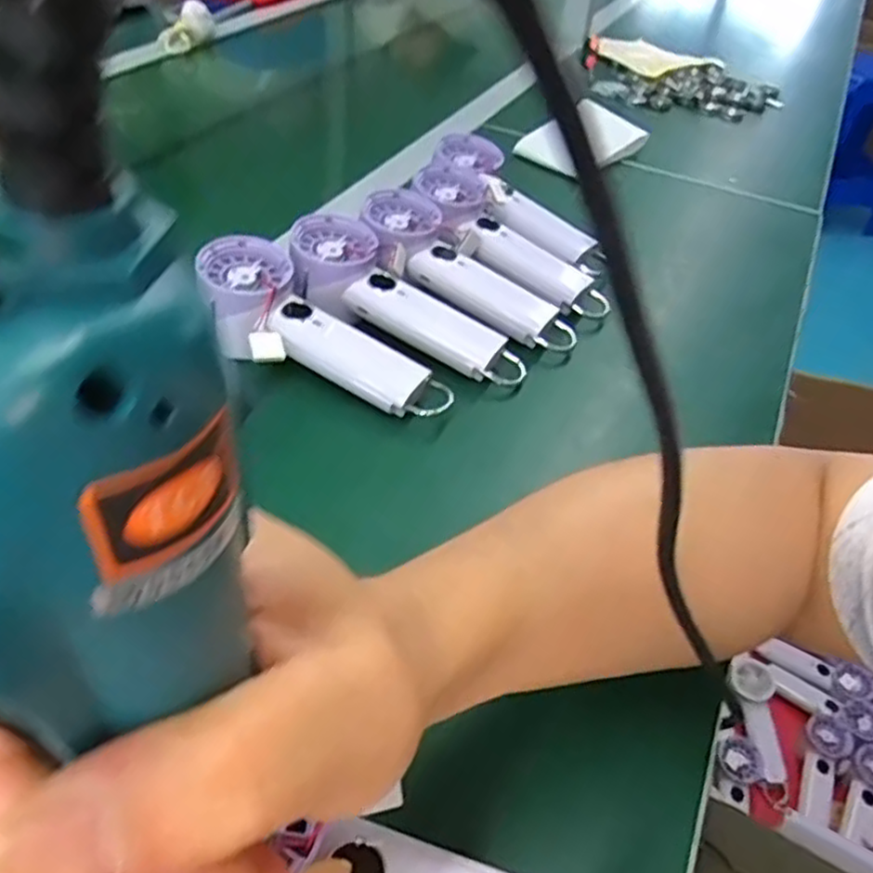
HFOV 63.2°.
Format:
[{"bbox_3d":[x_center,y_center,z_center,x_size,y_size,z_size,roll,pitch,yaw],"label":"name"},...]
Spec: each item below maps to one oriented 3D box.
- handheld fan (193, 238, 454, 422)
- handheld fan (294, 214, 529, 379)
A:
[{"bbox_3d":[-0.080,-0.066,0.478,0.186,0.032,0.070,33,46,-1],"label":"handheld fan"},{"bbox_3d":[-0.025,-0.091,0.513,0.188,0.033,0.069,34,48,6],"label":"handheld fan"}]

